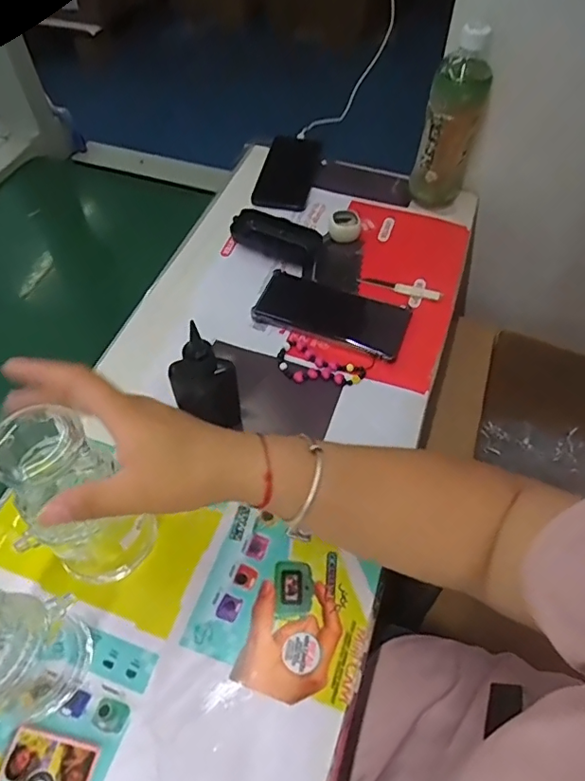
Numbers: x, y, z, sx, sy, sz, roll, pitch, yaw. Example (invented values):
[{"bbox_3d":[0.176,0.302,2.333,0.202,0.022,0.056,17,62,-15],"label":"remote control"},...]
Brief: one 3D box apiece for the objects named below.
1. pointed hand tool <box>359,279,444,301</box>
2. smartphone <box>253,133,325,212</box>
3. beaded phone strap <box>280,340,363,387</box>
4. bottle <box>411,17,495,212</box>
[{"bbox_3d":[0.126,-0.120,0.618,0.098,0.008,0.014,14,56,8],"label":"pointed hand tool"},{"bbox_3d":[-0.005,-0.306,0.731,0.073,0.010,0.158,11,56,5],"label":"smartphone"},{"bbox_3d":[0.026,-0.023,0.549,0.089,0.005,0.046,24,58,14],"label":"beaded phone strap"},{"bbox_3d":[0.190,-0.320,0.633,0.062,0.203,0.063,16,57,9],"label":"bottle"}]

